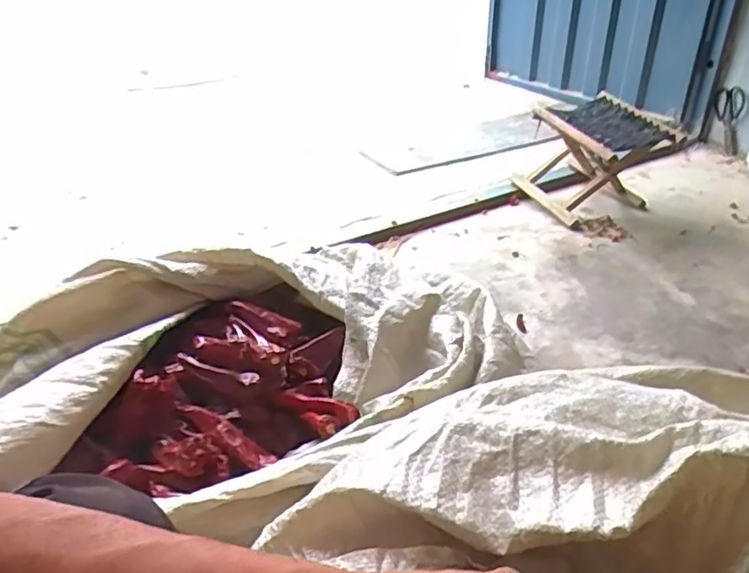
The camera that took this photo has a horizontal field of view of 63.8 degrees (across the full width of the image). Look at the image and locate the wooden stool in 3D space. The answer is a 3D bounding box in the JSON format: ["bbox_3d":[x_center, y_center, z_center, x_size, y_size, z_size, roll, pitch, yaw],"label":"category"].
[{"bbox_3d":[0.582,-0.342,1.641,0.326,0.267,0.307,-18,36,-20],"label":"wooden stool"}]

